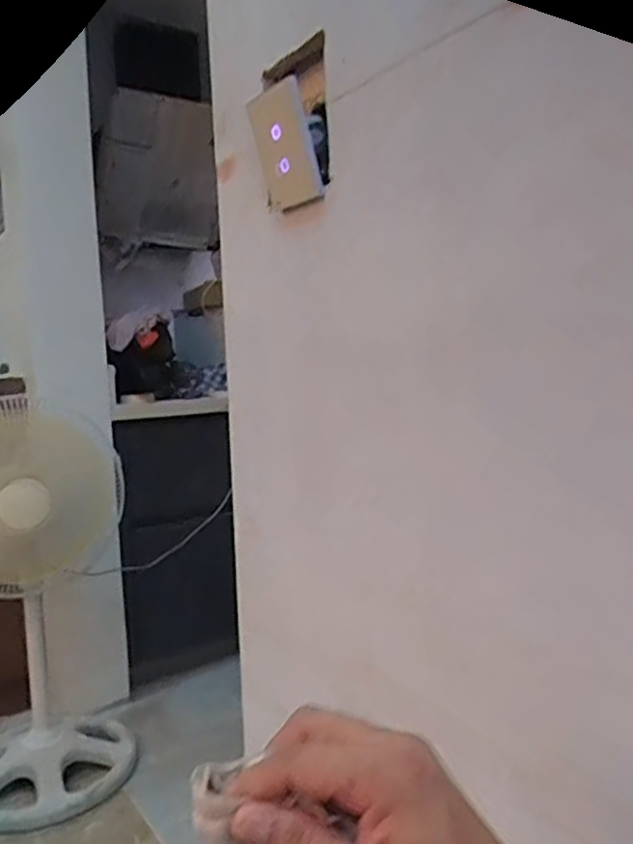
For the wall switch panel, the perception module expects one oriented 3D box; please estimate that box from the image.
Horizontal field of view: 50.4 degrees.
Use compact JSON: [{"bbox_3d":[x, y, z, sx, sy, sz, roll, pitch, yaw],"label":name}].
[{"bbox_3d":[-0.033,-0.289,0.712,0.008,0.119,0.100,-25,16,-31],"label":"wall switch panel"}]

